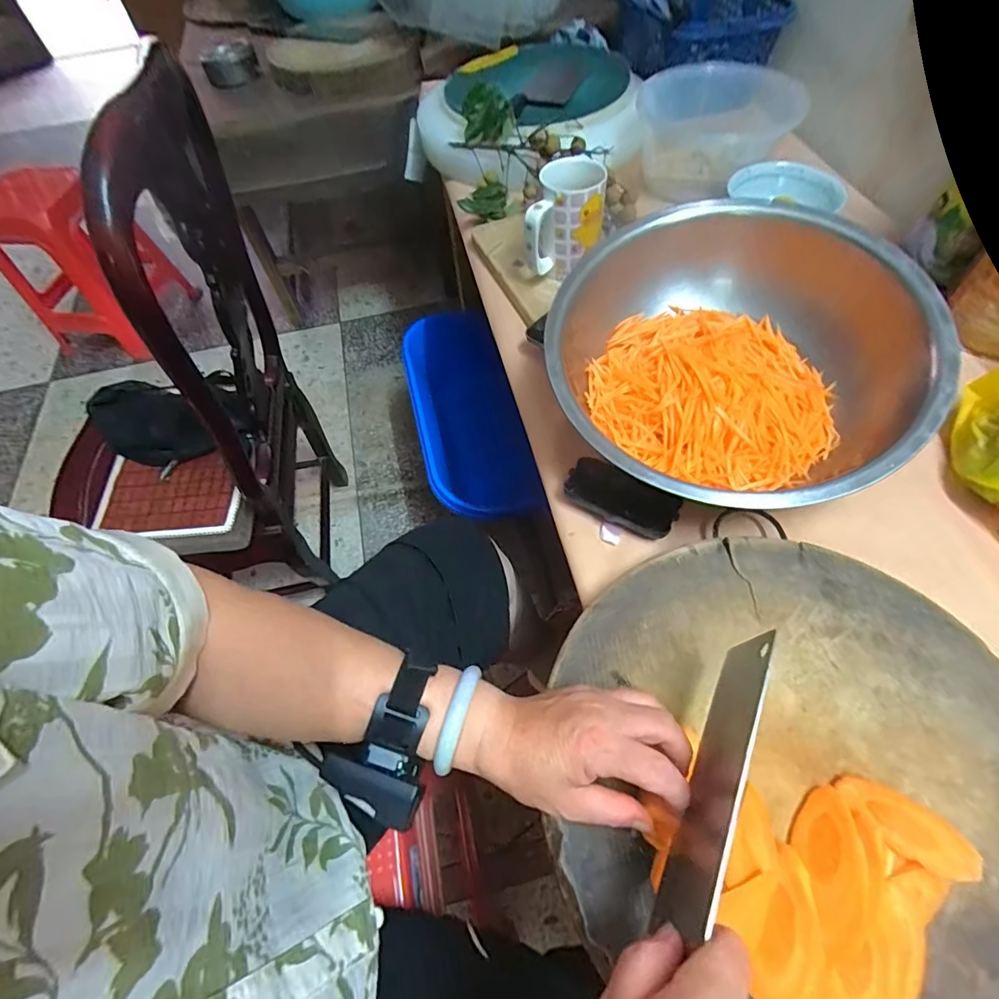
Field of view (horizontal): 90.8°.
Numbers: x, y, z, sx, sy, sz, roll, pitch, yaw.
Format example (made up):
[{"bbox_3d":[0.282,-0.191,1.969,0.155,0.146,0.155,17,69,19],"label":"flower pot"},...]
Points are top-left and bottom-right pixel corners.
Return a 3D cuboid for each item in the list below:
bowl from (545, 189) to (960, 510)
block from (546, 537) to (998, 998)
[{"bbox_3d":[0.224,-0.143,0.484,0.335,0.100,0.332,-26,61,-11],"label":"bowl"},{"bbox_3d":[0.211,0.191,0.352,0.341,0.056,0.330,33,67,20],"label":"block"}]

